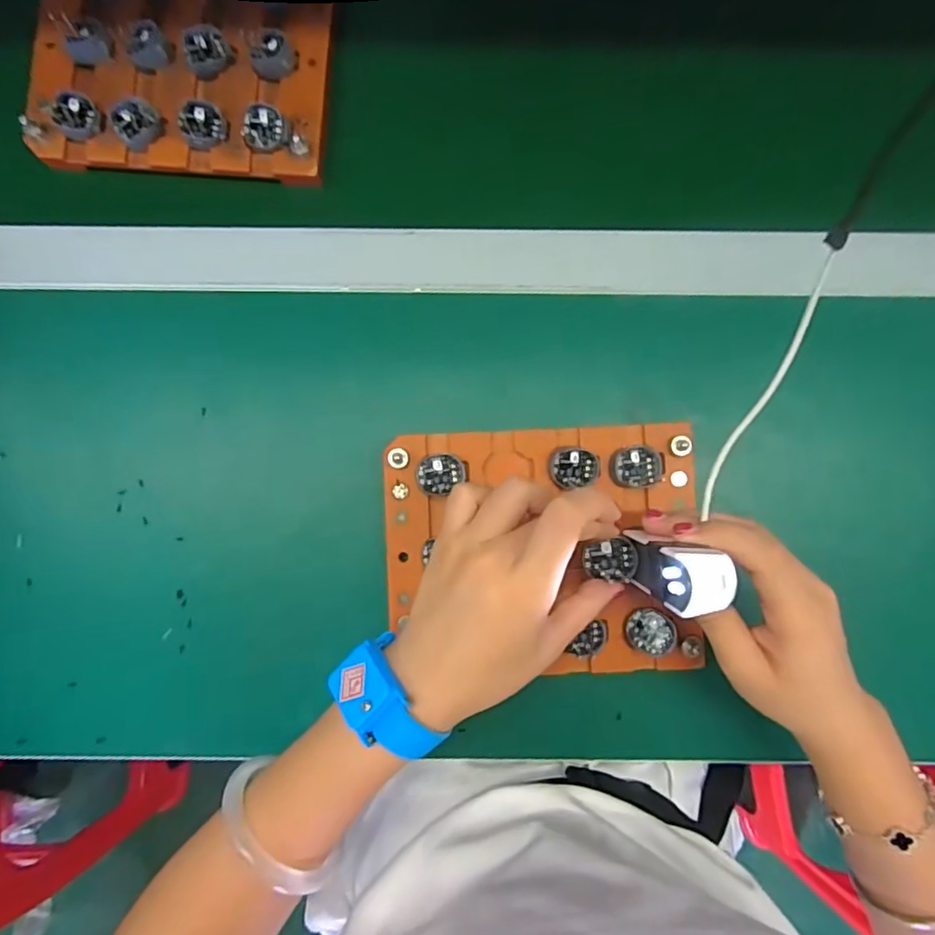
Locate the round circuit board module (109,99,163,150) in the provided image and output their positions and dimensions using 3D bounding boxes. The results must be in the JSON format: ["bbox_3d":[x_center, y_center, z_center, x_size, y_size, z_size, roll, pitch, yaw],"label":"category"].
[{"bbox_3d":[-0.212,-0.221,0.366,0.027,0.011,0.031,-42,88,-1],"label":"round circuit board module"}]

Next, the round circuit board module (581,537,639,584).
[{"bbox_3d":[0.077,0.048,0.306,0.029,0.007,0.022,10,88,4],"label":"round circuit board module"}]

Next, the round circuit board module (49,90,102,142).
[{"bbox_3d":[-0.251,-0.226,0.367,0.026,0.011,0.030,-44,88,-1],"label":"round circuit board module"}]

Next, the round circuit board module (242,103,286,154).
[{"bbox_3d":[-0.130,-0.217,0.366,0.027,0.010,0.027,0,88,0],"label":"round circuit board module"}]

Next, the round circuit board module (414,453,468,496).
[{"bbox_3d":[-0.017,0.003,0.349,0.027,0.010,0.026,0,88,0],"label":"round circuit board module"}]

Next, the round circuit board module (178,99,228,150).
[{"bbox_3d":[-0.170,-0.220,0.367,0.027,0.011,0.031,-32,88,-1],"label":"round circuit board module"}]

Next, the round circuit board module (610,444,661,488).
[{"bbox_3d":[0.102,-0.001,0.348,0.030,0.010,0.025,-7,88,0],"label":"round circuit board module"}]

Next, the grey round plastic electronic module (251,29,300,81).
[{"bbox_3d":[-0.123,-0.264,0.369,0.027,0.008,0.029,0,88,0],"label":"grey round plastic electronic module"}]

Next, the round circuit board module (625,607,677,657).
[{"bbox_3d":[0.111,0.100,0.347,0.027,0.007,0.028,0,88,0],"label":"round circuit board module"}]

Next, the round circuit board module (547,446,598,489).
[{"bbox_3d":[0.064,0.000,0.348,0.029,0.010,0.024,-7,88,0],"label":"round circuit board module"}]

